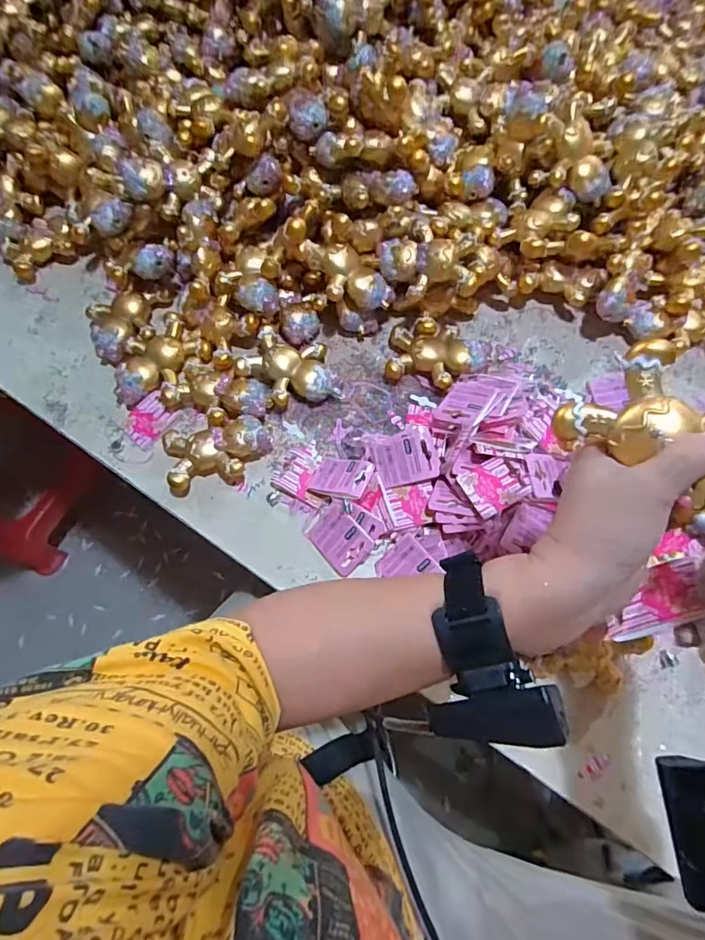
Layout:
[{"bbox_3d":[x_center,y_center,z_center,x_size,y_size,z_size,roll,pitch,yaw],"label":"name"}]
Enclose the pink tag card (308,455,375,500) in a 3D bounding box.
[{"bbox_3d":[-0.011,0.007,0.484,0.058,0.006,0.046,17,61,25],"label":"pink tag card"}]

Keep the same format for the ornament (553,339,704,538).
[{"bbox_3d":[0.177,-0.014,0.263,0.070,0.042,0.108,-49,68,14],"label":"ornament"}]

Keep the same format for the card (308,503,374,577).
[{"bbox_3d":[-0.013,0.067,0.471,0.061,0.010,0.047,43,99,18],"label":"card"}]

